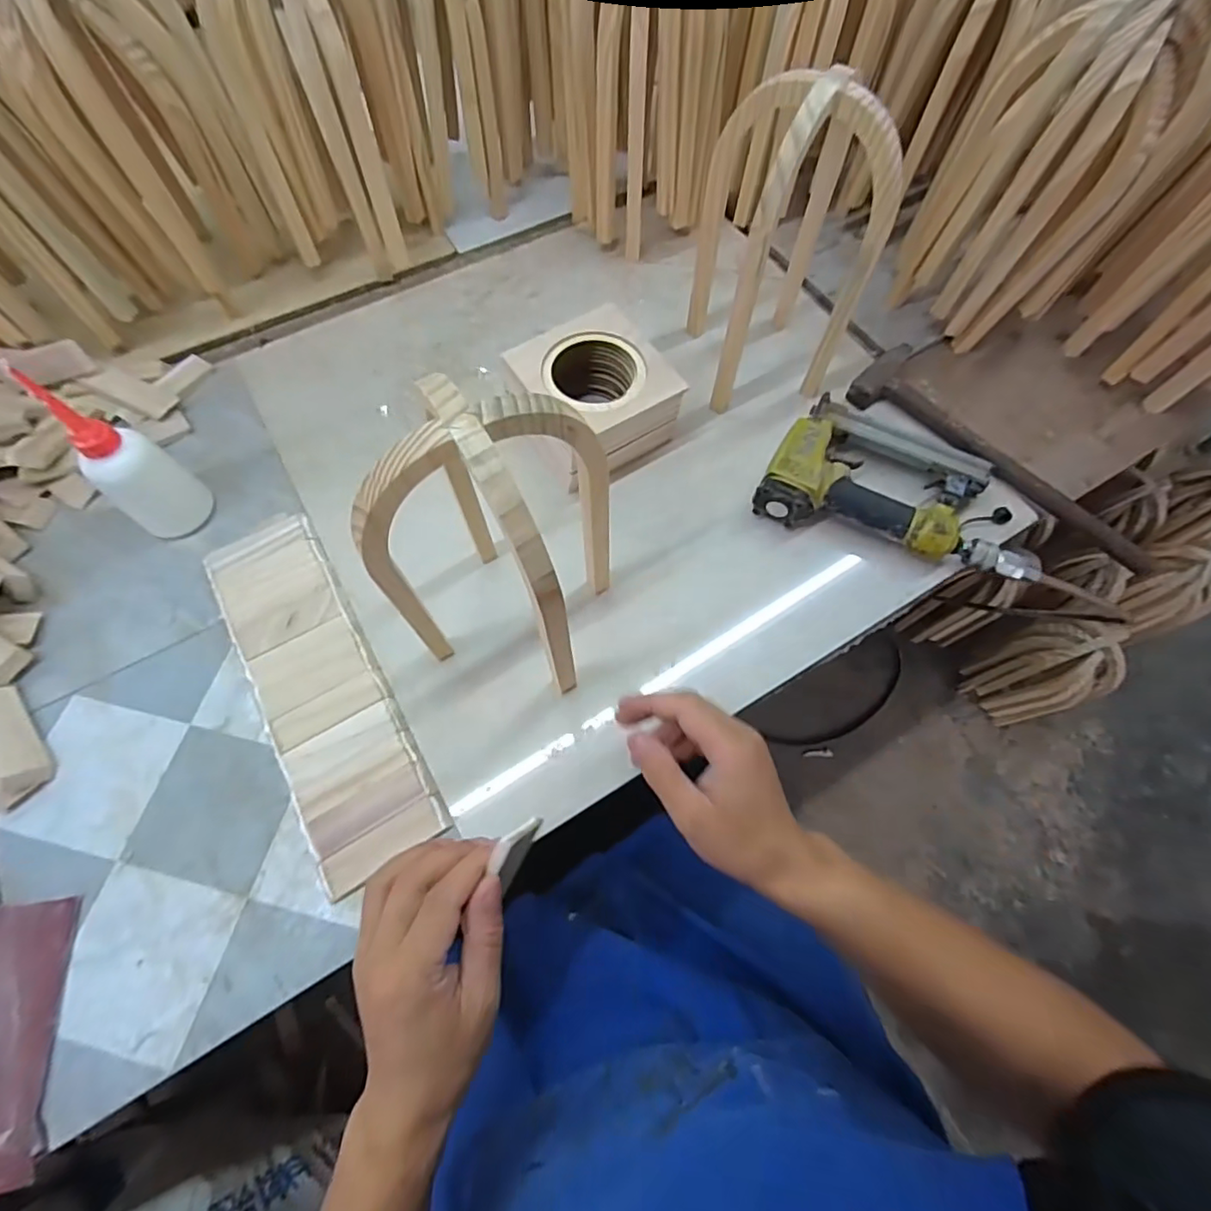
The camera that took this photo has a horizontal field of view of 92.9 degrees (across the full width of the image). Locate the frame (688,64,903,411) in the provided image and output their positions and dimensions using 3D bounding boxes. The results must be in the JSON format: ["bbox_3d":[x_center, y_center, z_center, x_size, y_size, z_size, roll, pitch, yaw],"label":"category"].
[{"bbox_3d":[0.157,-0.312,0.513,0.123,0.249,0.126,-9,68,-5],"label":"frame"}]

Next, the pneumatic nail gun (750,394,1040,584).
[{"bbox_3d":[0.275,-0.116,0.547,0.246,0.056,0.144,18,68,5],"label":"pneumatic nail gun"}]

